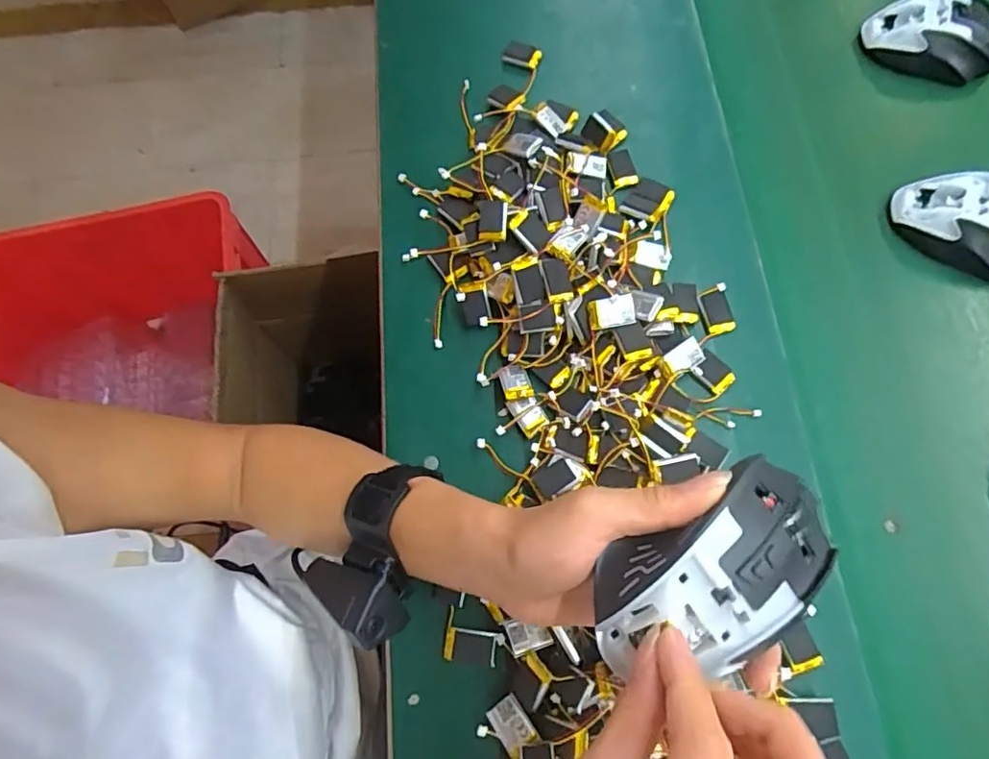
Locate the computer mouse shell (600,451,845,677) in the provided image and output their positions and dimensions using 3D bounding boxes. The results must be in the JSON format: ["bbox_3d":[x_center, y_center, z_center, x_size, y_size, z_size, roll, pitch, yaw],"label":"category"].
[{"bbox_3d":[0.095,0.084,0.243,0.112,0.030,0.061,-33,74,-10],"label":"computer mouse shell"}]

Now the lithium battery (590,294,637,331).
[{"bbox_3d":[0.083,-0.047,0.402,0.032,0.004,0.022,-7,104,8],"label":"lithium battery"}]

